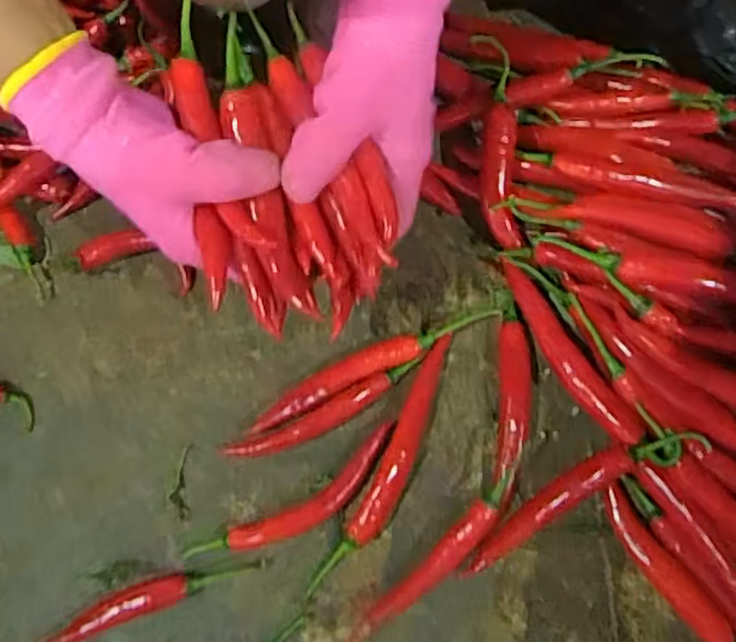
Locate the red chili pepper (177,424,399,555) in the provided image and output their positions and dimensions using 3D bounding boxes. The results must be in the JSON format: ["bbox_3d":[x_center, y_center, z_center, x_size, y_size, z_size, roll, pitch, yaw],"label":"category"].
[{"bbox_3d":[-0.043,0.120,0.466,0.151,0.015,0.031,-33,77,-7],"label":"red chili pepper"}]

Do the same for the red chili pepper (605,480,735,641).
[{"bbox_3d":[0.188,0.160,0.448,0.020,0.023,0.126,-34,77,-8],"label":"red chili pepper"}]

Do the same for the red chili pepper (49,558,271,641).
[{"bbox_3d":[-0.139,0.174,0.450,0.152,0.022,0.020,-21,76,-4],"label":"red chili pepper"}]

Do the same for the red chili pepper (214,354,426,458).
[{"bbox_3d":[-0.027,0.062,0.481,0.142,0.013,0.020,-25,76,-5],"label":"red chili pepper"}]

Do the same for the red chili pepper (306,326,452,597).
[{"bbox_3d":[0.016,0.094,0.469,0.028,0.017,0.183,25,77,8],"label":"red chili pepper"}]

